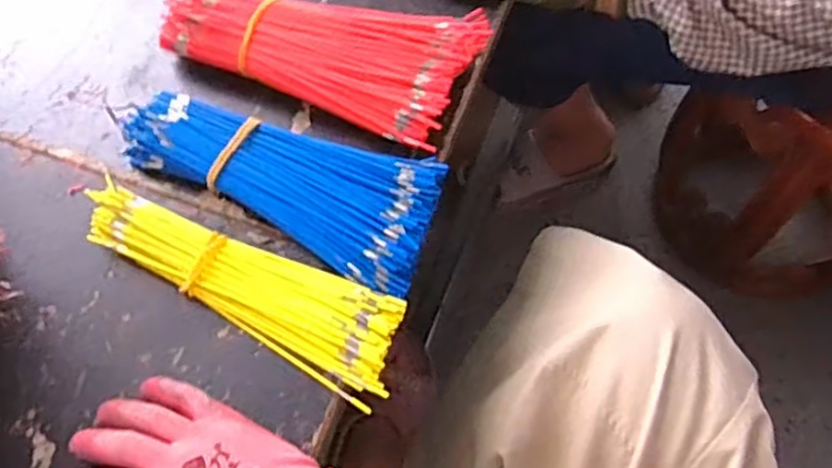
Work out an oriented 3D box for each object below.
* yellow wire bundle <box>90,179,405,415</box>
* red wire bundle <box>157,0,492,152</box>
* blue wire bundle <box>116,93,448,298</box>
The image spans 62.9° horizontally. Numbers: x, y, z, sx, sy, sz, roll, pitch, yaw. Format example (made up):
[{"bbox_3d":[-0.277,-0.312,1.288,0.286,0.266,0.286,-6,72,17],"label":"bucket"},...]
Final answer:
[{"bbox_3d":[-0.123,0.032,0.475,0.242,0.025,0.066,25,66,14],"label":"yellow wire bundle"},{"bbox_3d":[-0.075,-0.155,0.551,0.241,0.049,0.112,21,65,12],"label":"red wire bundle"},{"bbox_3d":[-0.103,-0.037,0.500,0.238,0.032,0.093,17,64,10],"label":"blue wire bundle"}]

